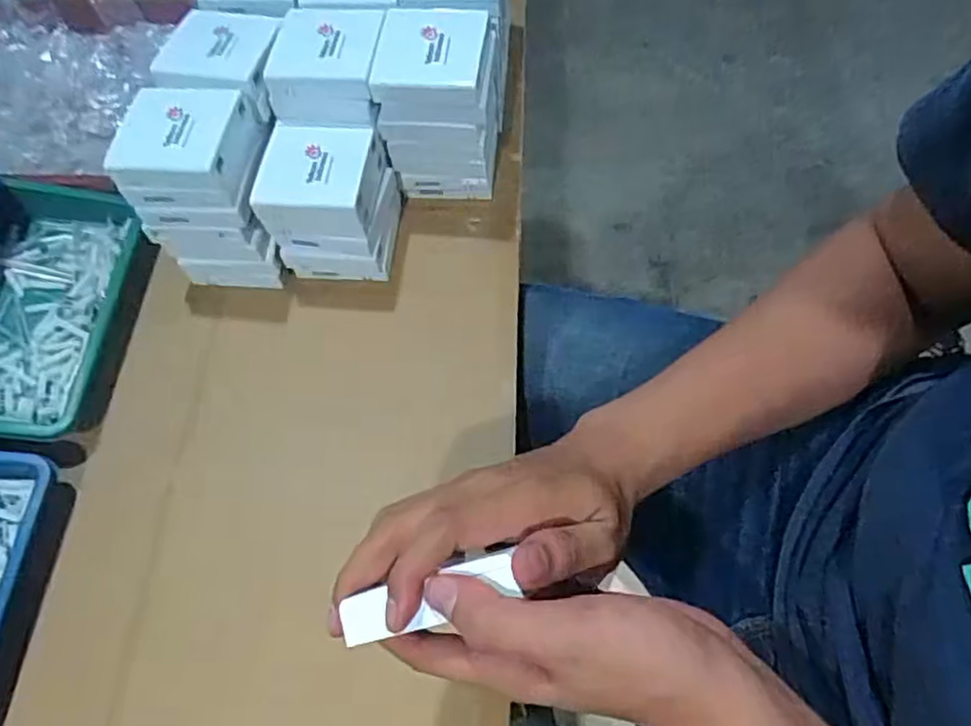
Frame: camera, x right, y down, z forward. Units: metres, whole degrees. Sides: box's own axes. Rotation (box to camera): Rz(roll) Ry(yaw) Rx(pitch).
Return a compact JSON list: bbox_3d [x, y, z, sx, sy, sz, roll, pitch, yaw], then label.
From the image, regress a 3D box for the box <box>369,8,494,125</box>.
[{"bbox_3d":[-0.041,-0.241,0.546,0.089,0.047,0.083,2,62,3],"label":"box"}]

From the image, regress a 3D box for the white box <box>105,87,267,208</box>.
[{"bbox_3d":[-0.228,-0.167,0.519,0.093,0.046,0.085,2,62,3],"label":"white box"}]

